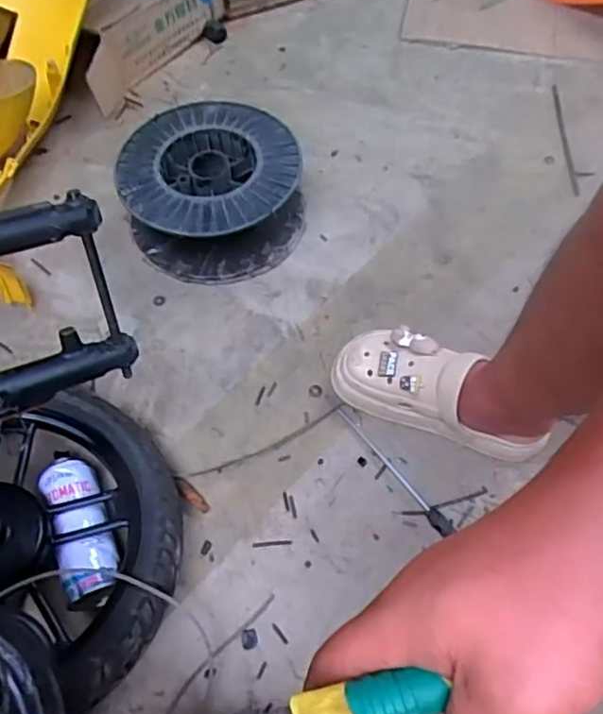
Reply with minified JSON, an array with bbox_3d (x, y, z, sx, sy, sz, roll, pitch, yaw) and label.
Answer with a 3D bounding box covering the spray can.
[{"bbox_3d":[-0.249,0.185,0.722,0.064,0.053,0.176,-19,61,-9],"label":"spray can"}]

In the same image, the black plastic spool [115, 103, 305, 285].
[{"bbox_3d":[-0.131,-0.248,0.969,0.261,0.129,0.265,-1,59,1],"label":"black plastic spool"}]

